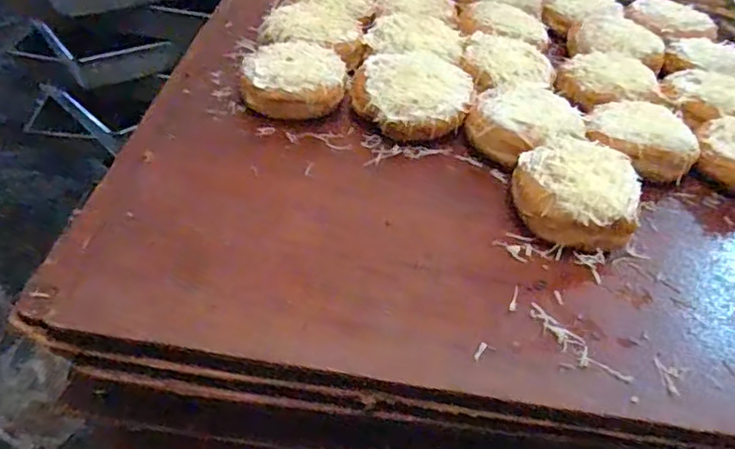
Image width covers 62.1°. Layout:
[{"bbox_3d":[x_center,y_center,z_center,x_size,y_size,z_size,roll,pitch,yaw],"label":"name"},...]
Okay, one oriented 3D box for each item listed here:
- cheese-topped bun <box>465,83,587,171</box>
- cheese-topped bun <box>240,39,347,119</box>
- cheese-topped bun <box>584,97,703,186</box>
[{"bbox_3d":[0.128,-0.081,0.496,0.092,0.041,0.084,4,43,-4],"label":"cheese-topped bun"},{"bbox_3d":[-0.060,-0.124,0.513,0.081,0.030,0.079,5,43,-3],"label":"cheese-topped bun"},{"bbox_3d":[0.222,-0.064,0.501,0.089,0.038,0.077,29,47,21],"label":"cheese-topped bun"}]

